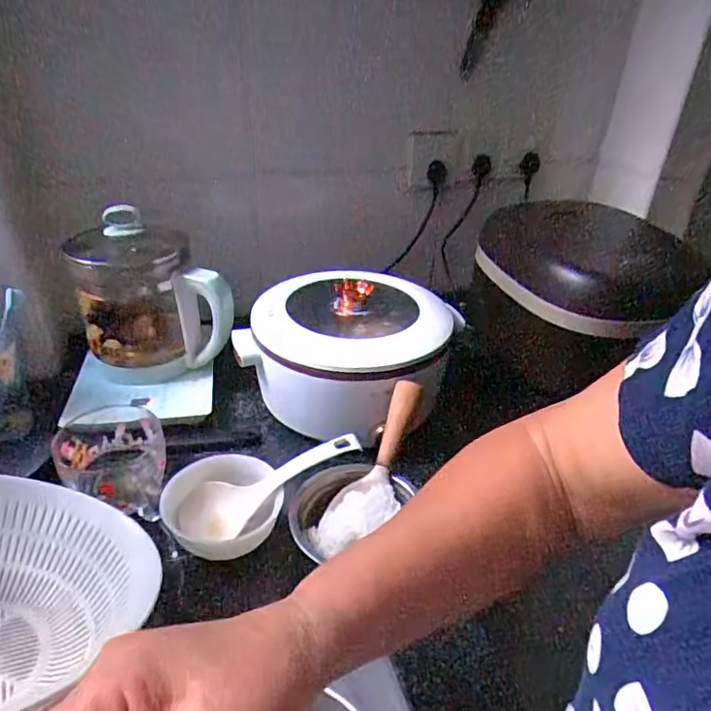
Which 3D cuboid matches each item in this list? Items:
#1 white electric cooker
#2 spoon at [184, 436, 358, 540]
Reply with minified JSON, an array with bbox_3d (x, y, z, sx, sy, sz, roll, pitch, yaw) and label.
[{"bbox_3d":[0.000,-0.014,0.718,0.238,0.141,0.244,10,32,12],"label":"white electric cooker"},{"bbox_3d":[-0.086,0.130,0.553,0.189,0.036,0.050,-27,34,3],"label":"spoon"}]

